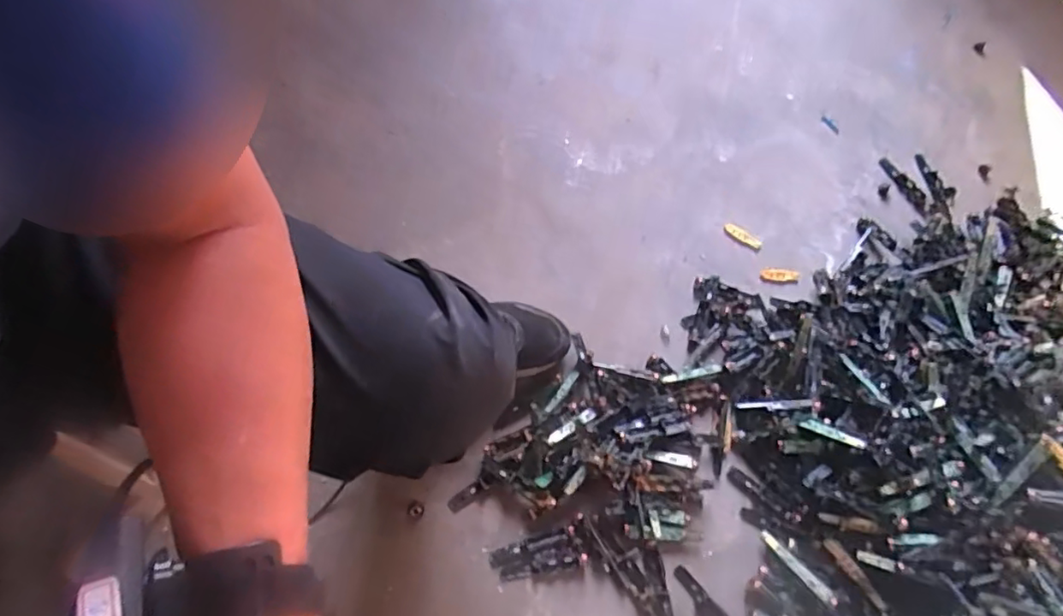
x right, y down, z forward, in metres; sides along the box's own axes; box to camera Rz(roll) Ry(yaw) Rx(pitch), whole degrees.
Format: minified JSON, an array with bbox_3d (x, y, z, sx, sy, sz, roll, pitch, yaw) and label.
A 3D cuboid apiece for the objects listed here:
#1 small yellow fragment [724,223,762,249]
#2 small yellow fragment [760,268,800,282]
[{"bbox_3d":[0.339,-0.116,0.935,0.064,0.005,0.020,31,78,1],"label":"small yellow fragment"},{"bbox_3d":[0.388,-0.051,0.915,0.059,0.008,0.022,5,70,0],"label":"small yellow fragment"}]

